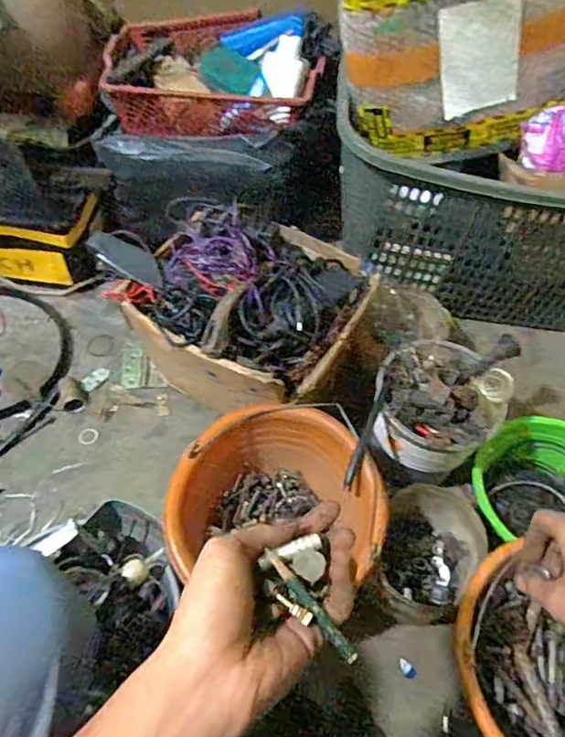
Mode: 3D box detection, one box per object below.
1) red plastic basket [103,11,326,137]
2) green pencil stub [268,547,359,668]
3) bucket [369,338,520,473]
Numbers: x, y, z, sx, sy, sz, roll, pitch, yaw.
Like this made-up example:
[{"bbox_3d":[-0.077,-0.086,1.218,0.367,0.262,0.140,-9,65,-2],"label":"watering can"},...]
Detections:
[{"bbox_3d":[-0.117,-0.515,0.952,0.348,0.087,0.286,-1,55,-4],"label":"red plastic basket"},{"bbox_3d":[0.016,0.142,0.329,0.009,0.009,0.076,-35,74,-24],"label":"green pencil stub"},{"bbox_3d":[0.217,0.053,0.765,0.165,0.128,0.152,1,55,-2],"label":"bucket"}]

